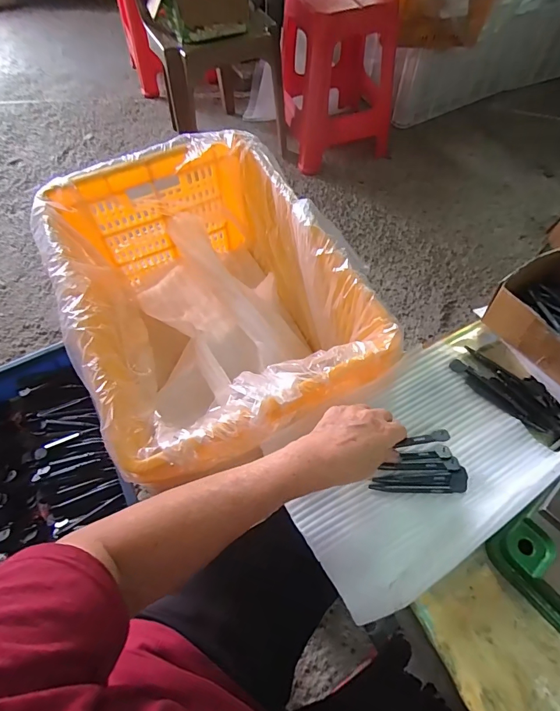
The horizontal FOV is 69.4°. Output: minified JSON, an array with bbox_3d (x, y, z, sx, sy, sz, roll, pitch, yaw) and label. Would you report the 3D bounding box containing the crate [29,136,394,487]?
[{"bbox_3d":[-0.107,-0.069,0.630,0.374,0.238,0.514,-28,63,-15],"label":"crate"}]

